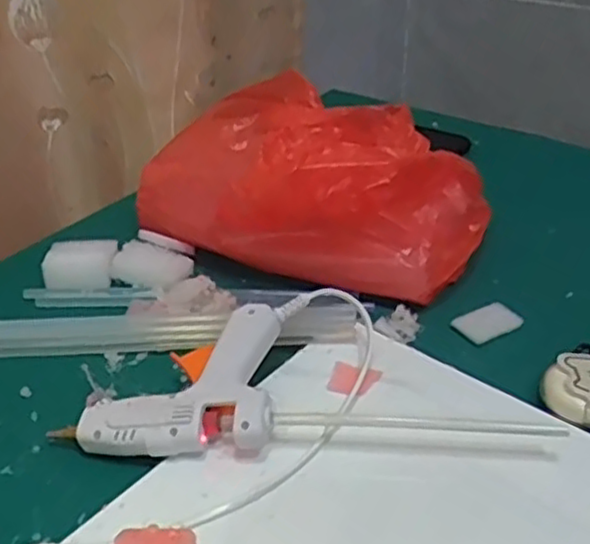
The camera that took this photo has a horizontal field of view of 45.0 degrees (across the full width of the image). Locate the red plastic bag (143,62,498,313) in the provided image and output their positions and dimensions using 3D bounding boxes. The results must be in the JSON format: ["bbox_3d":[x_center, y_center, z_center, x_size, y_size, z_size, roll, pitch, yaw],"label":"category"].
[{"bbox_3d":[0.008,-0.074,0.589,0.271,0.116,0.154,18,39,23],"label":"red plastic bag"}]

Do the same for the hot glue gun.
[{"bbox_3d":[-0.075,0.066,0.457,0.132,0.035,0.109,5,35,6],"label":"hot glue gun"}]

